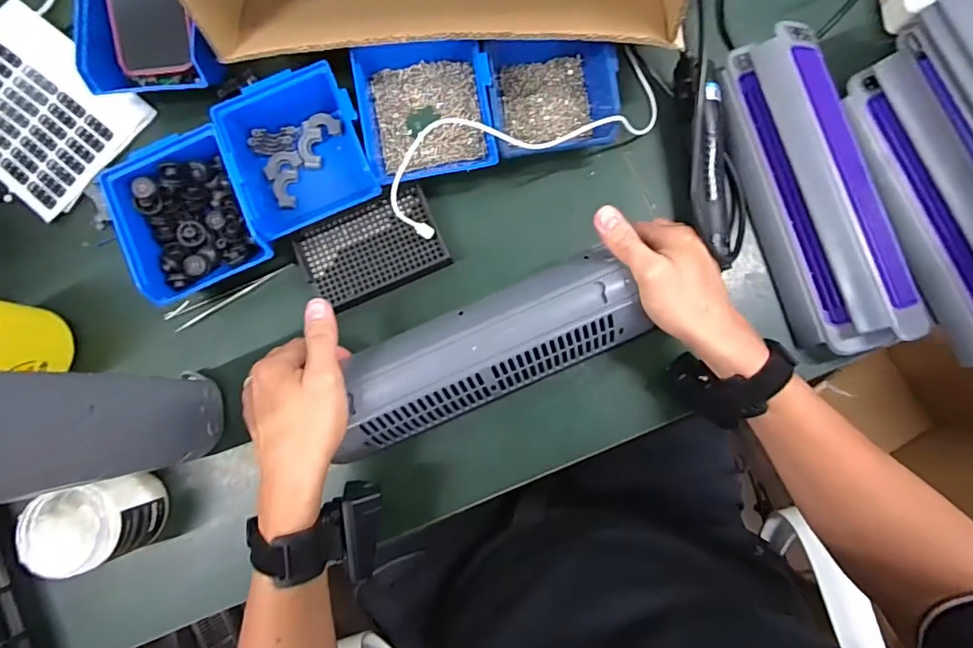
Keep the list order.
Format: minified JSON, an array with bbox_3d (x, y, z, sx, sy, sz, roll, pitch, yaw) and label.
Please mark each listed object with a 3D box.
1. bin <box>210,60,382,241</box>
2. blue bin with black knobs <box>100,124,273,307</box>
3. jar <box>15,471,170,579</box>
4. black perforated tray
[{"bbox_3d":[-0.174,-0.161,0.483,0.123,0.066,0.138,-24,83,0],"label":"bin"},{"bbox_3d":[-0.276,-0.101,0.481,0.116,0.060,0.139,-25,83,0],"label":"blue bin with black knobs"},{"bbox_3d":[-0.340,0.173,0.451,0.072,0.090,0.068,0,84,2],"label":"jar"},{"bbox_3d":[-0.110,-0.074,0.496,0.132,0.023,0.089,-23,83,0],"label":"black perforated tray"}]

